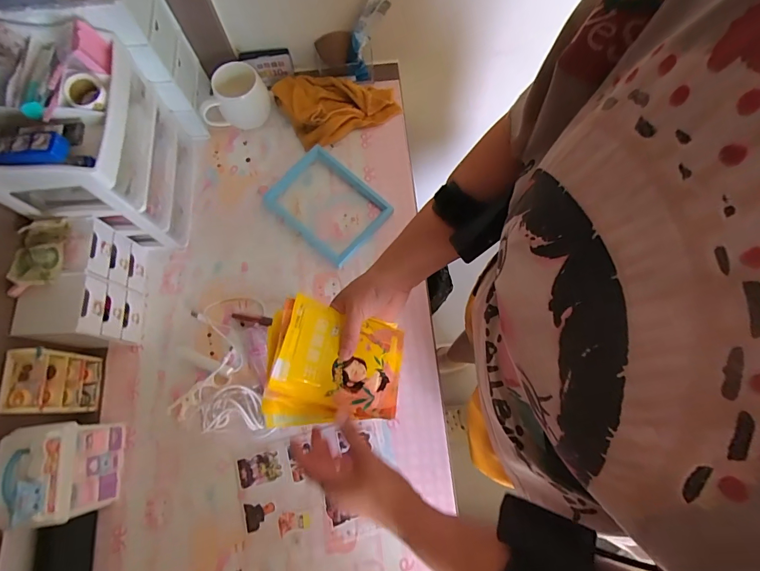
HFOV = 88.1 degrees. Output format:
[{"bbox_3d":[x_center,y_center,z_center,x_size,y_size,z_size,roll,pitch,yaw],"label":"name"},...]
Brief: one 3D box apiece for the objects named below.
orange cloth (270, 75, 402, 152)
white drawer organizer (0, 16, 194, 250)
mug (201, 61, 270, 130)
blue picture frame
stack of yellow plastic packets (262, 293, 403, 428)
[{"bbox_3d":[-0.079,-0.347,0.721,0.197,0.039,0.148,-27,74,-7],"label":"orange cloth"},{"bbox_3d":[-0.411,-0.197,0.570,0.168,0.242,0.227,-9,73,-1],"label":"white drawer organizer"},{"bbox_3d":[-0.257,-0.330,0.696,0.117,0.087,0.075,-12,73,-2],"label":"mug"},{"bbox_3d":[-0.091,-0.145,0.681,0.194,0.014,0.142,40,78,12],"label":"blue picture frame"},{"bbox_3d":[-0.058,0.103,0.493,0.171,0.031,0.146,20,64,-21],"label":"stack of yellow plastic packets"}]

